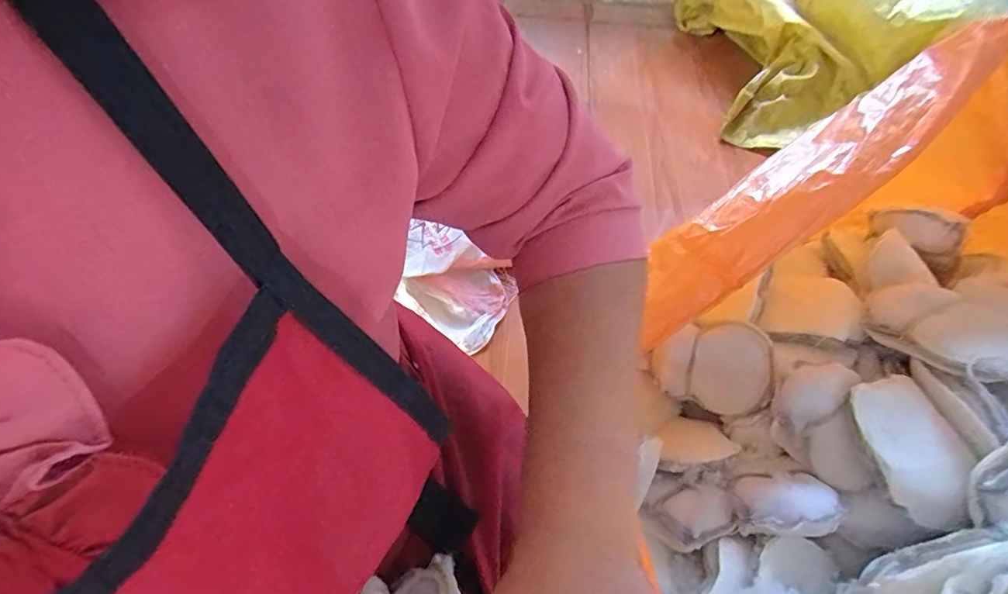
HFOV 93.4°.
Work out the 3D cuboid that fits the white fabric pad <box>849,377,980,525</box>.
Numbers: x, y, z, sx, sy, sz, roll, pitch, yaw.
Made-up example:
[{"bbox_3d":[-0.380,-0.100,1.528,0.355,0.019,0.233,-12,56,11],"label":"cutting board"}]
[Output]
[{"bbox_3d":[0.505,0.186,0.584,0.094,0.032,0.171,-19,62,9],"label":"white fabric pad"}]

